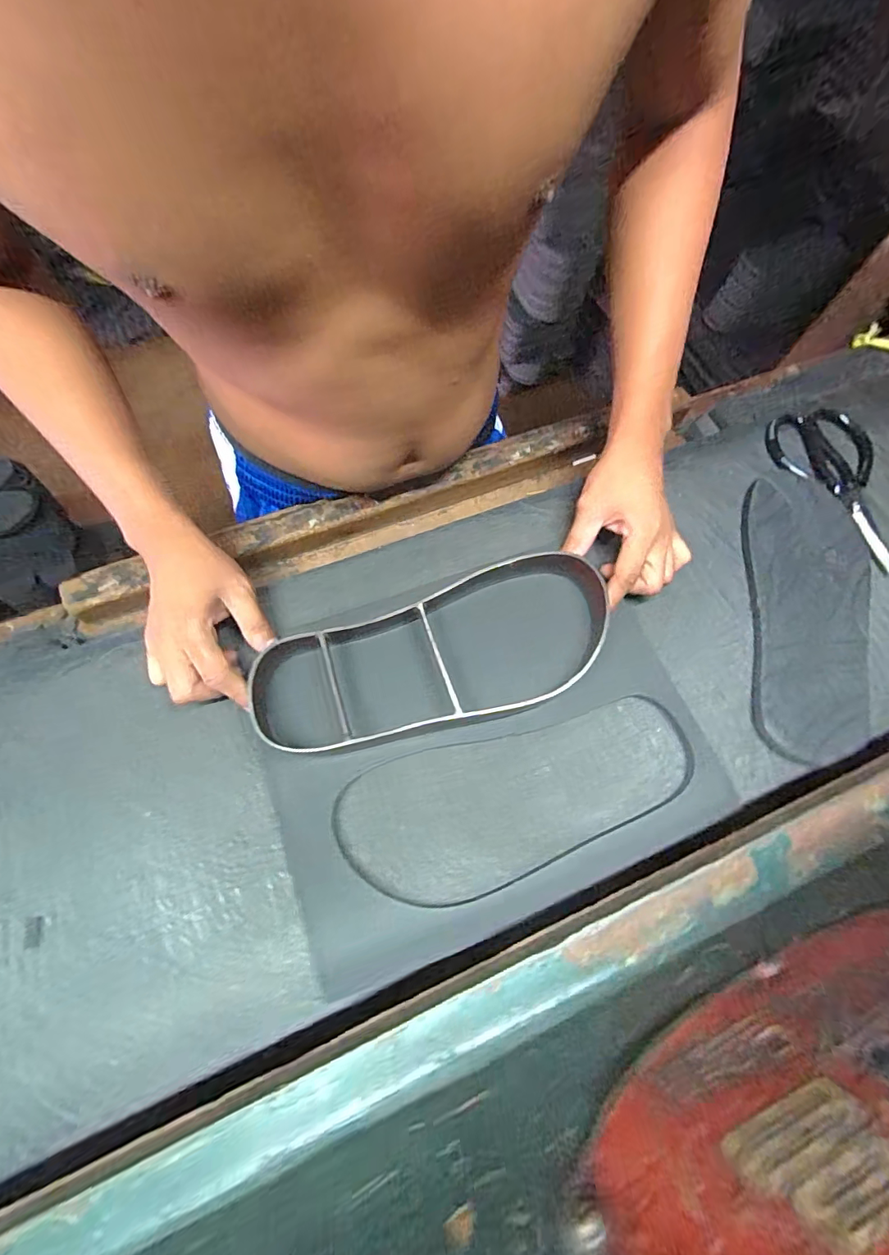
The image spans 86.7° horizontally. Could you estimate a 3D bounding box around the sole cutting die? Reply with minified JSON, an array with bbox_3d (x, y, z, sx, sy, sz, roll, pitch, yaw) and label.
[{"bbox_3d":[-0.006,0.026,0.384,0.280,0.061,0.126,-19,72,-9],"label":"sole cutting die"}]

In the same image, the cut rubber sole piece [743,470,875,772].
[{"bbox_3d":[0.337,-0.017,0.430,0.108,0.012,0.277,11,69,2],"label":"cut rubber sole piece"}]

